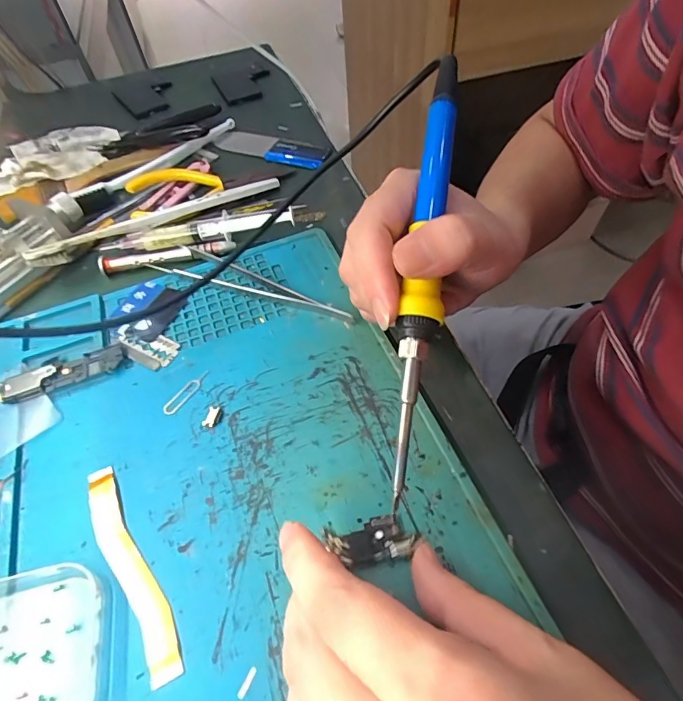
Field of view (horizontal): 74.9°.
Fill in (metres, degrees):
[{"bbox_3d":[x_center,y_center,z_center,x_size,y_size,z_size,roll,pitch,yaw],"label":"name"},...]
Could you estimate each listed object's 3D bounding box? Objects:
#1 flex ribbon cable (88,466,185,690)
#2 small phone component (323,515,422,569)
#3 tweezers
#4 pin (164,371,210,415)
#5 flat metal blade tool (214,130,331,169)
[{"bbox_3d":[-0.095,0.094,0.198,0.016,0.004,0.101,-32,57,-18],"label":"flex ribbon cable"},{"bbox_3d":[0.013,0.083,0.195,0.038,0.004,0.019,-14,53,-6],"label":"small phone component"},{"bbox_3d":[-0.063,-0.044,0.292,0.151,0.010,0.025,21,58,19],"label":"tweezers"},{"bbox_3d":[-0.087,0.022,0.251,0.009,0.004,0.032,30,61,24],"label":"pin"},{"bbox_3d":[-0.063,-0.185,0.403,0.115,0.004,0.033,24,59,21],"label":"flat metal blade tool"}]

